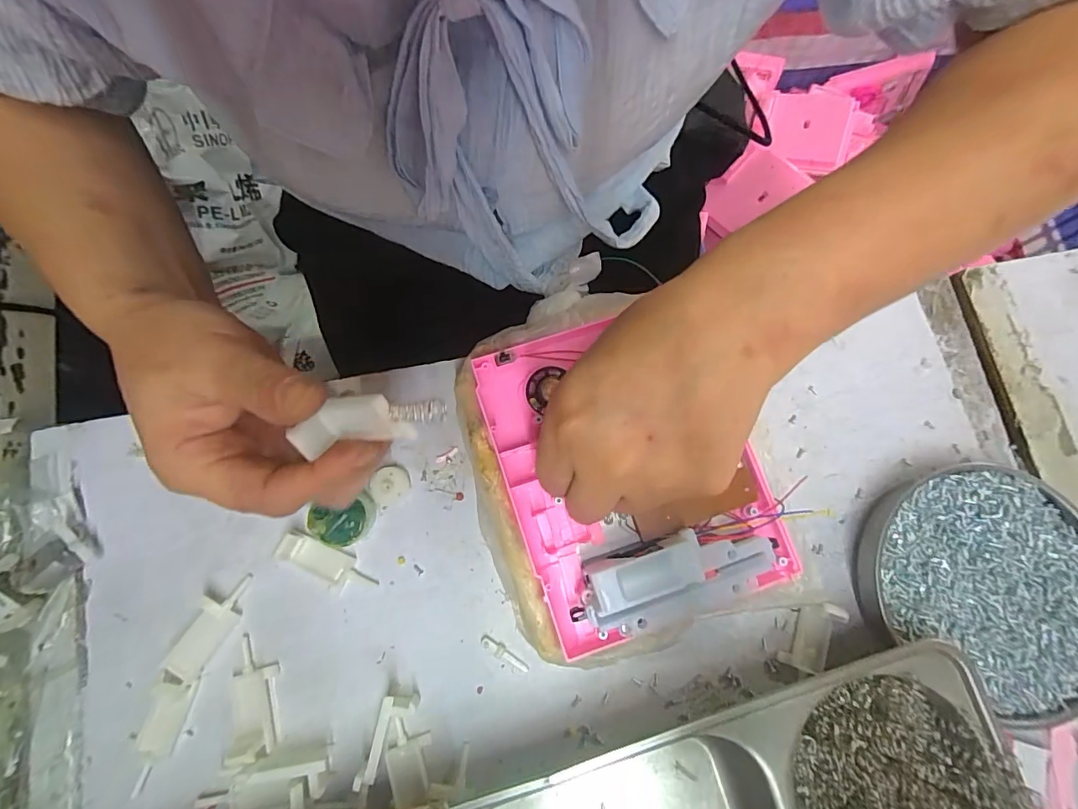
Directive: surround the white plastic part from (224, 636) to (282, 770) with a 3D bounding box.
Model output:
[{"bbox_3d":[-0.157,0.159,0.254,0.023,0.019,0.056,-9,78,-4],"label":"white plastic part"}]

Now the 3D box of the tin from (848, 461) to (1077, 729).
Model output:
[{"bbox_3d":[0.259,0.101,0.272,0.132,0.022,0.123,0,78,-1],"label":"tin"}]

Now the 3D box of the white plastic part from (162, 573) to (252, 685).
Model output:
[{"bbox_3d":[-0.184,0.124,0.263,0.020,0.011,0.058,28,78,5],"label":"white plastic part"}]

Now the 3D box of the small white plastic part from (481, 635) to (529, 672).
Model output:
[{"bbox_3d":[-0.020,0.143,0.269,0.031,0.004,0.007,35,79,6],"label":"small white plastic part"}]

